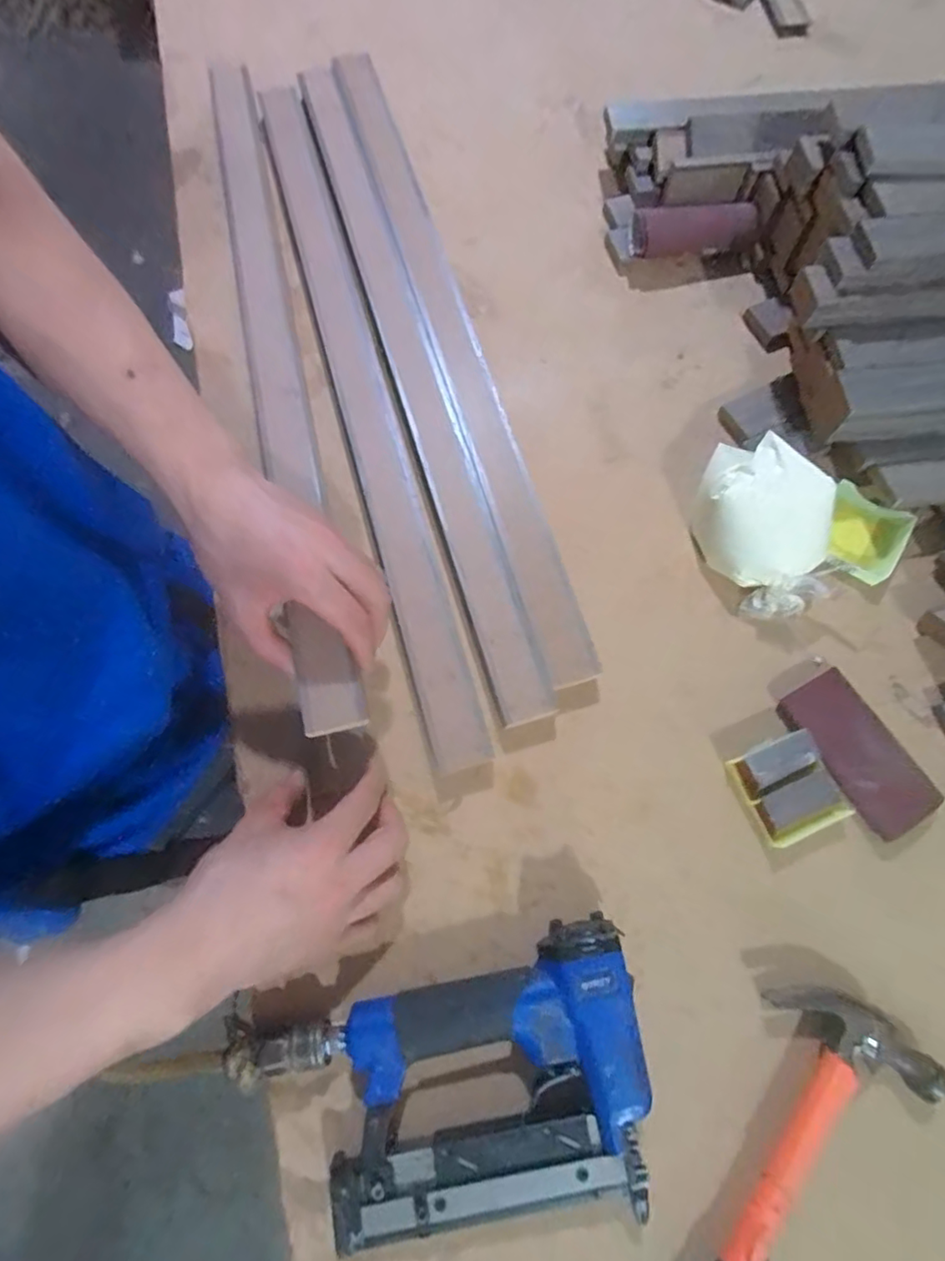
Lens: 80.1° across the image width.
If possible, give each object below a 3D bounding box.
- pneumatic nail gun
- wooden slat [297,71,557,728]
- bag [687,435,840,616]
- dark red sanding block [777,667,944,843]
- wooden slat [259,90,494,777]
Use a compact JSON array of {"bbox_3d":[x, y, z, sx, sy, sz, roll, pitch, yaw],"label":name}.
[{"bbox_3d":[0.010,0.261,0.336,0.174,0.038,0.143,-3,72,-3],"label":"pneumatic nail gun"},{"bbox_3d":[-0.052,-0.250,0.495,0.047,0.011,0.674,-16,73,-7],"label":"wooden slat"},{"bbox_3d":[0.226,-0.089,0.443,0.088,0.059,0.151,-26,75,-10],"label":"bag"},{"bbox_3d":[0.280,0.086,0.407,0.062,0.015,0.111,-31,75,-11],"label":"dark red sanding block"},{"bbox_3d":[-0.103,-0.214,0.492,0.046,0.030,0.676,-15,73,-6],"label":"wooden slat"}]

